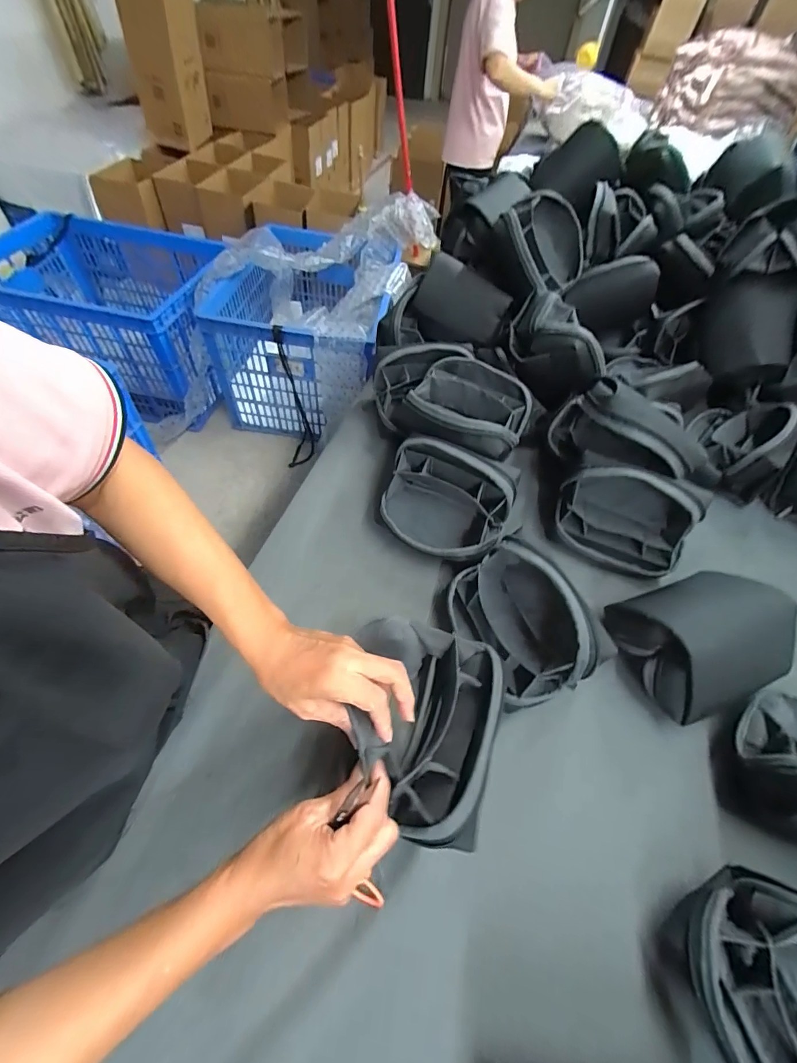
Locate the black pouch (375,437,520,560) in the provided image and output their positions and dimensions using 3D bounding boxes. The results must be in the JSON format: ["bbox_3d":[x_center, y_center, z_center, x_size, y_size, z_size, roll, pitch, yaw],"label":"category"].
[{"bbox_3d":[0.059,-0.033,0.539,0.169,0.111,0.123,20,56,9],"label":"black pouch"}]

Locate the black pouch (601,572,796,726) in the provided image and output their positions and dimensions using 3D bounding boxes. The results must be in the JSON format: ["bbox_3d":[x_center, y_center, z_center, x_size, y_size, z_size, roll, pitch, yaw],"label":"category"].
[{"bbox_3d":[0.346,0.118,0.454,0.165,0.090,0.140,-11,57,-13],"label":"black pouch"}]

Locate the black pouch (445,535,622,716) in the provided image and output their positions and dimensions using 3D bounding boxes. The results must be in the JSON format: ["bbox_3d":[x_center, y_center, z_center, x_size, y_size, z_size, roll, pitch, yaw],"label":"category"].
[{"bbox_3d":[0.136,0.088,0.434,0.099,0.111,0.162,-17,59,-17],"label":"black pouch"}]

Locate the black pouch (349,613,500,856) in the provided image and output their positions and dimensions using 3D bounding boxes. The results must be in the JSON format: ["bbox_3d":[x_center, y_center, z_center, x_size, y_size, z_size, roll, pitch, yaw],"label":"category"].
[{"bbox_3d":[0.019,0.166,0.356,0.128,0.066,0.163,14,55,4],"label":"black pouch"}]

